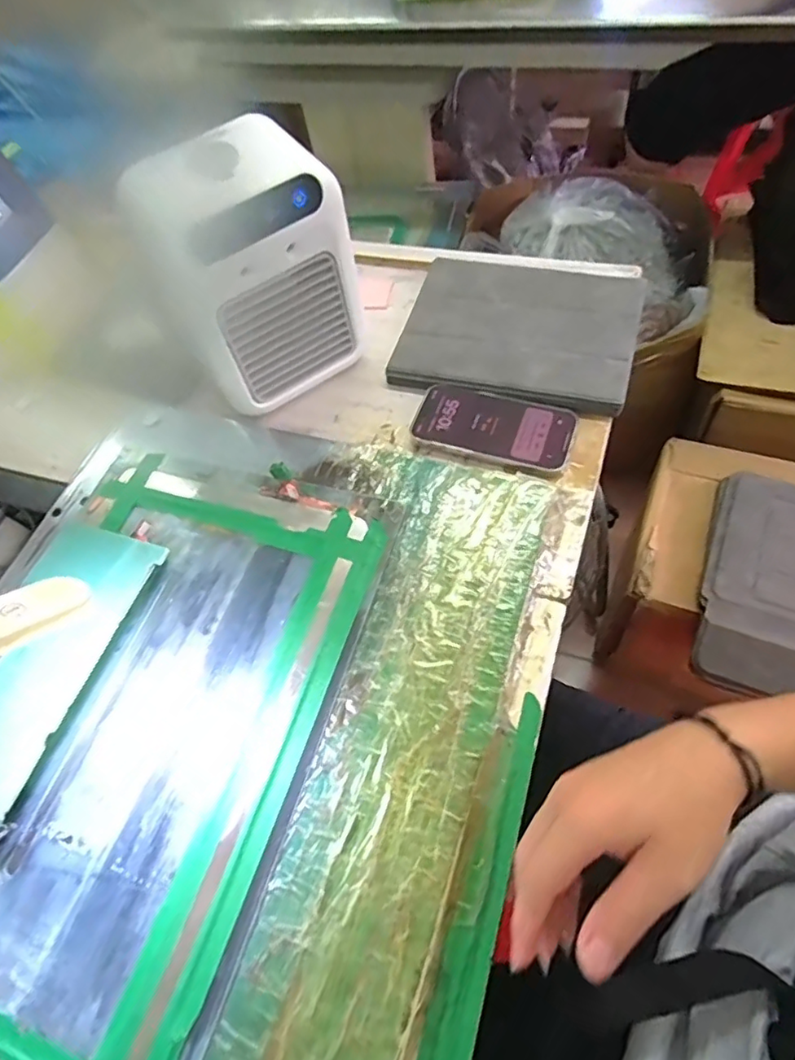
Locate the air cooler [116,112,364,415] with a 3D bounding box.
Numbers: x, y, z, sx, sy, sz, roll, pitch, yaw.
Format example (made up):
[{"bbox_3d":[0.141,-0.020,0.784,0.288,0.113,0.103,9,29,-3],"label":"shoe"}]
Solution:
[{"bbox_3d":[-0.126,-0.226,0.527,0.157,0.200,0.099,-37,61,-12],"label":"air cooler"}]

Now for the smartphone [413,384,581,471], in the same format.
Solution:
[{"bbox_3d":[0.089,-0.099,0.546,0.146,0.005,0.072,14,63,17],"label":"smartphone"}]

